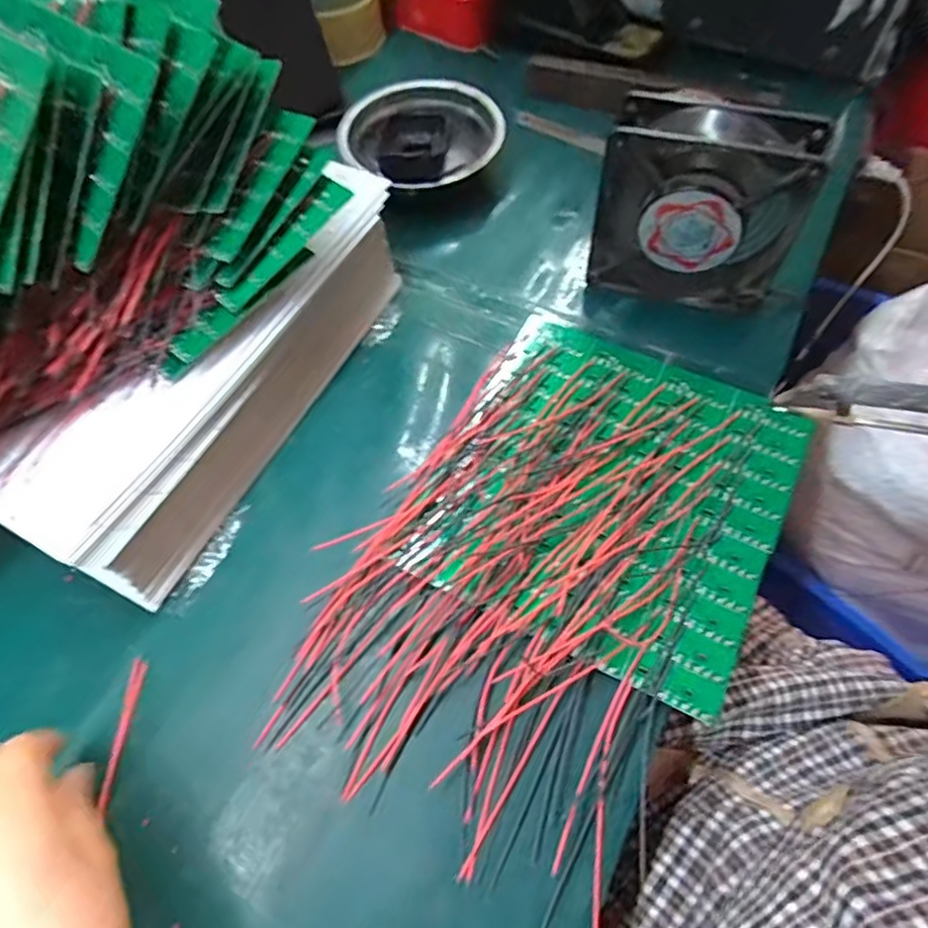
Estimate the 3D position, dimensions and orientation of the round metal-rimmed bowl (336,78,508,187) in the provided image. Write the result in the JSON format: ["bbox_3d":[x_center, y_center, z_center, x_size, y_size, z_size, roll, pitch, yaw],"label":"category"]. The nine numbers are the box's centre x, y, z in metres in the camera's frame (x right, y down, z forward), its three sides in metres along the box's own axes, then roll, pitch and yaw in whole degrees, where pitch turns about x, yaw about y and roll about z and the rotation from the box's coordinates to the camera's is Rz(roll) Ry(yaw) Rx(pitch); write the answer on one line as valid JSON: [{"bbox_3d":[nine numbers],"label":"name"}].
[{"bbox_3d":[-0.034,-0.256,0.504,0.125,0.043,0.125,29,65,16],"label":"round metal-rimmed bowl"}]

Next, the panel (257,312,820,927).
[{"bbox_3d":[0.053,0.046,0.349,0.201,0.022,0.298,31,66,17],"label":"panel"}]

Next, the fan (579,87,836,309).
[{"bbox_3d":[0.149,-0.162,0.401,0.120,0.122,0.043,11,62,7],"label":"fan"}]

